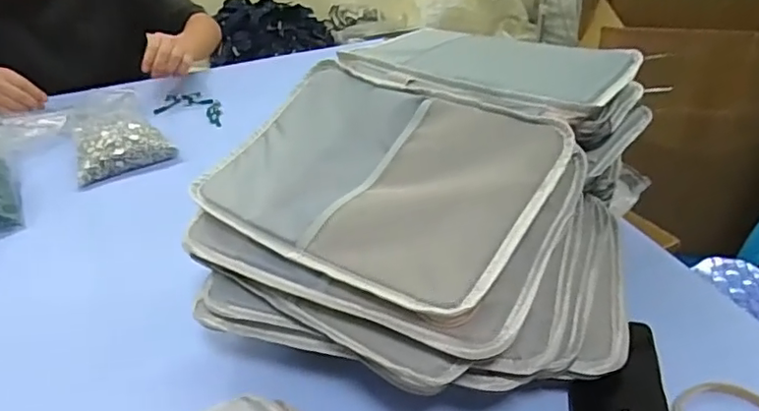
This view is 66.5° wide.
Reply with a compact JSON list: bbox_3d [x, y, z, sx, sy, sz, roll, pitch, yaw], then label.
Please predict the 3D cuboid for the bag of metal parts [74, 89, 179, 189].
[{"bbox_3d":[-0.453,-0.130,0.977,0.147,0.050,0.260,-21,38,-25],"label":"bag of metal parts"}]

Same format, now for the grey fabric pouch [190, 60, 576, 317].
[{"bbox_3d":[-0.005,-0.034,0.516,0.291,0.017,0.215,22,57,27],"label":"grey fabric pouch"}]

